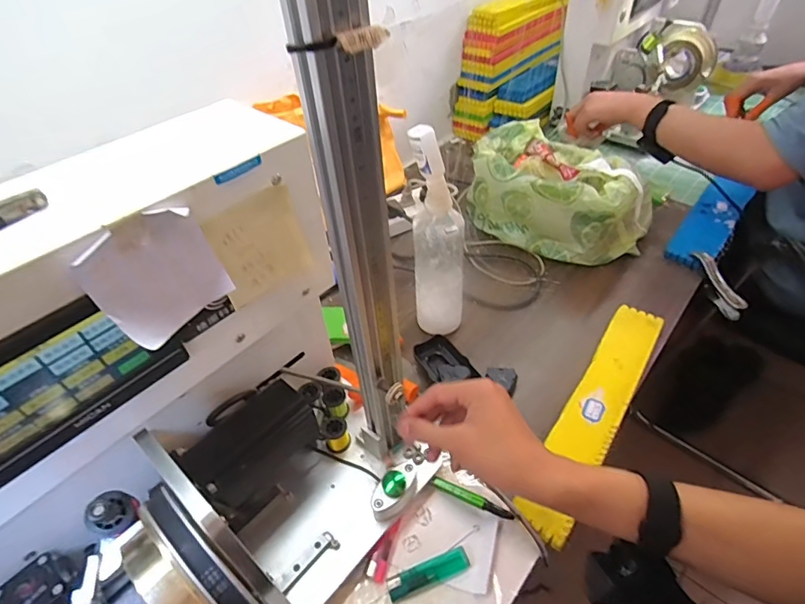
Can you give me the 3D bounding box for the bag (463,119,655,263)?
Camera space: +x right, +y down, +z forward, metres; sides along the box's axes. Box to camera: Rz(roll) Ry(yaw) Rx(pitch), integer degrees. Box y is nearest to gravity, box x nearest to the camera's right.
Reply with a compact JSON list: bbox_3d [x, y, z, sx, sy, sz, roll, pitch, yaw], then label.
[{"bbox_3d":[0.251,-0.179,0.761,0.283,0.121,0.179,30,55,30],"label":"bag"}]

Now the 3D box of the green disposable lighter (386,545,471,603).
[{"bbox_3d":[0.024,0.255,0.433,0.079,0.010,0.021,-18,46,-12],"label":"green disposable lighter"}]

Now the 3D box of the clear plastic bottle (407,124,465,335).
[{"bbox_3d":[0.045,-0.070,0.560,0.060,0.265,0.055,1,45,6],"label":"clear plastic bottle"}]

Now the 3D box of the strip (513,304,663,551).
[{"bbox_3d":[0.229,0.120,0.540,0.058,0.016,0.338,26,53,27],"label":"strip"}]

